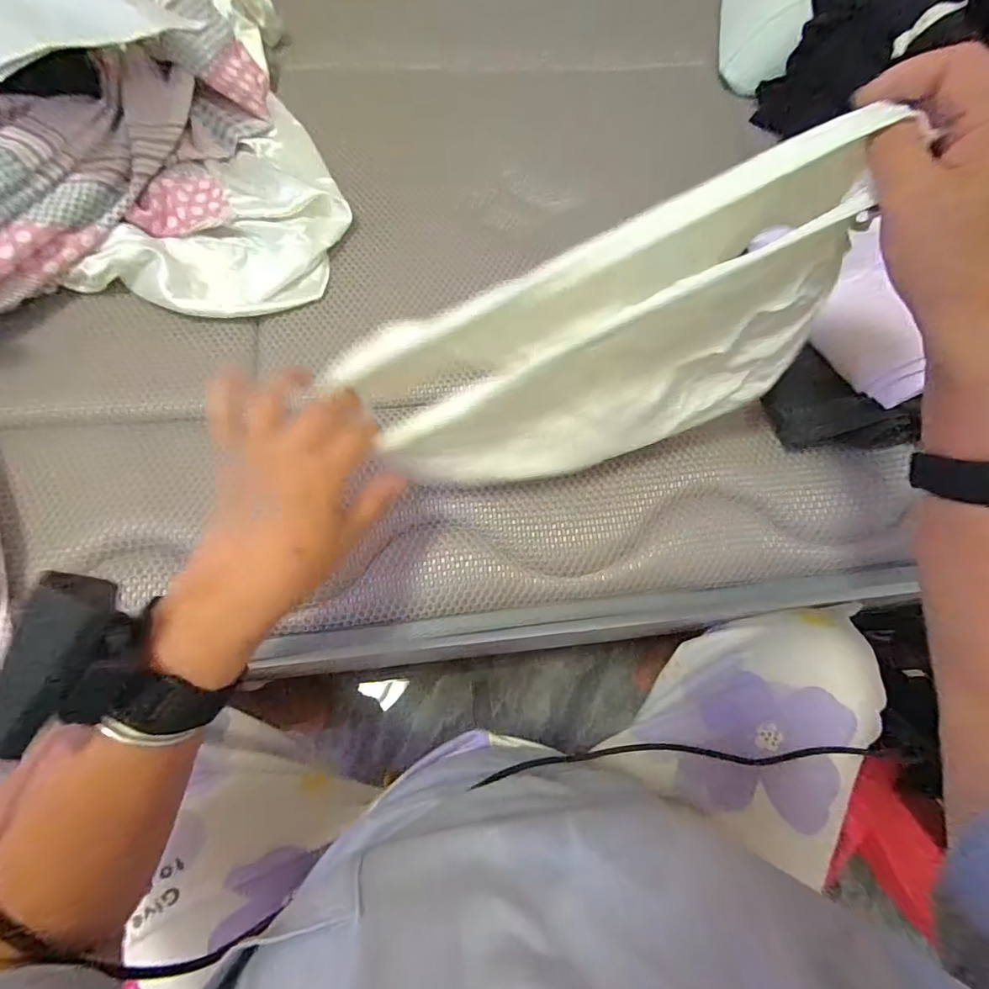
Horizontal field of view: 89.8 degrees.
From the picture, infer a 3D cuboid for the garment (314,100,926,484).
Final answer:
[{"bbox_3d":[0.059,-0.087,0.293,0.279,0.168,0.071,-14,70,-8],"label":"garment"}]

